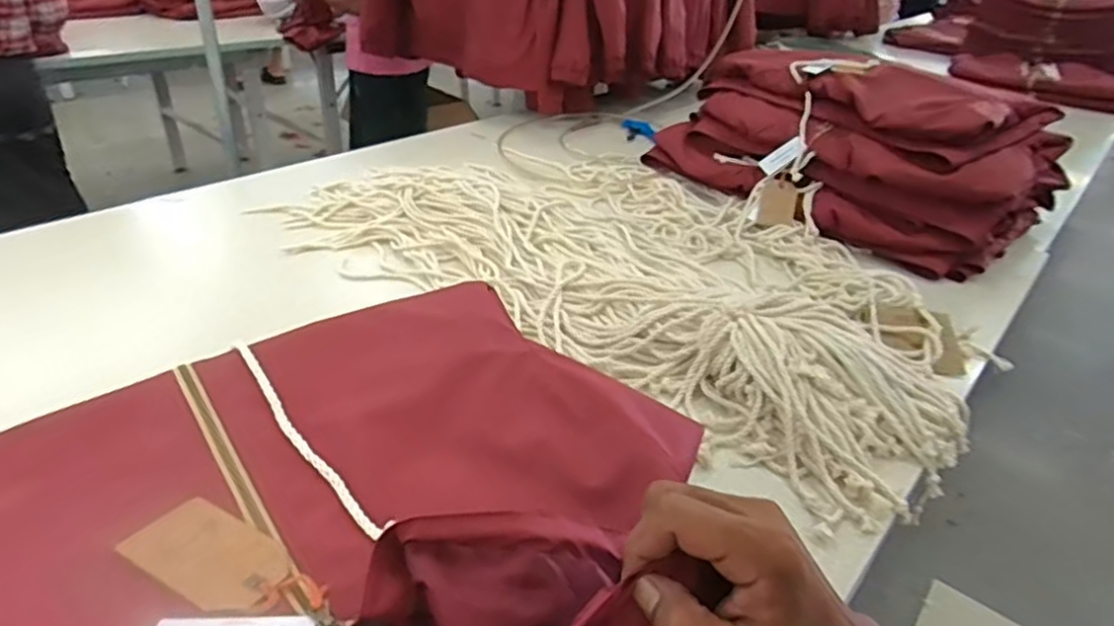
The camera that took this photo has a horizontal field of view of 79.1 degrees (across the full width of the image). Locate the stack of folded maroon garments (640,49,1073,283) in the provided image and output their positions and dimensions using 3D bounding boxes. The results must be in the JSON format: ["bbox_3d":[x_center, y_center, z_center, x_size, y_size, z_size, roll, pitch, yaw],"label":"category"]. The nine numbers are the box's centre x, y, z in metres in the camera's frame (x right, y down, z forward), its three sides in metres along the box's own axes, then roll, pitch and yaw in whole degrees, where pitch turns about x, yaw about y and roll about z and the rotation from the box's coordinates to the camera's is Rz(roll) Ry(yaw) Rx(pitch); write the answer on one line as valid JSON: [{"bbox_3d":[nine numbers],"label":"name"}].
[{"bbox_3d":[0.556,-0.337,1.279,0.468,0.239,0.618,-21,40,-35],"label":"stack of folded maroon garments"}]

